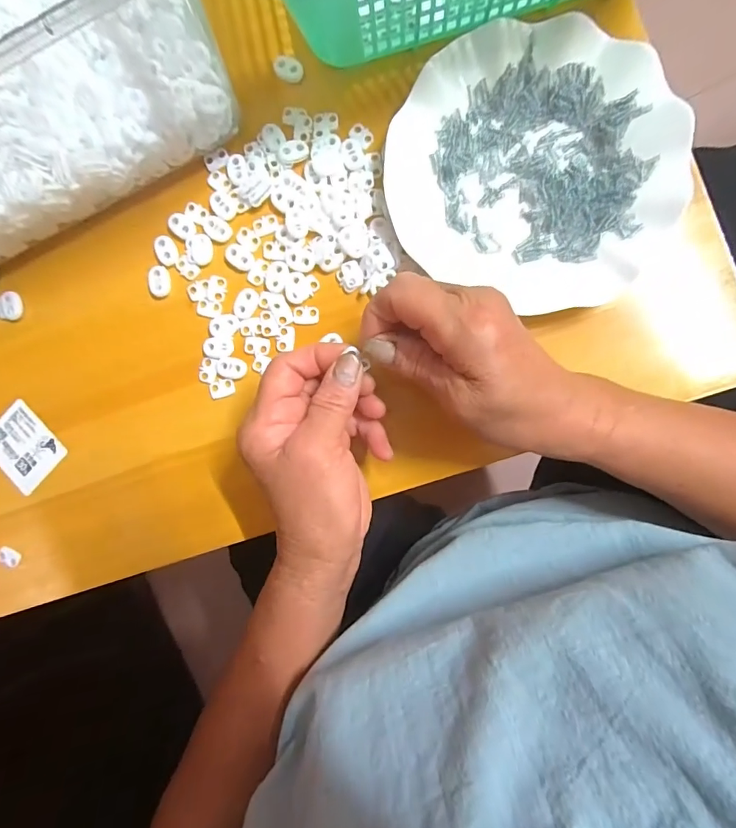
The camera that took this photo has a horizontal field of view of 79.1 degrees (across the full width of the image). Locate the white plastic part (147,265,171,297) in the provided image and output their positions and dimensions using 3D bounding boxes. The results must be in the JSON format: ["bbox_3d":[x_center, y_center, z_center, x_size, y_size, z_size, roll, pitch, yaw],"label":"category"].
[{"bbox_3d":[-0.154,-0.098,0.329,0.014,0.005,0.022,-3,88,6],"label":"white plastic part"}]

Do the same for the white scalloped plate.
[{"bbox_3d":[0.107,-0.162,0.292,0.180,0.022,0.169,0,88,6],"label":"white scalloped plate"}]

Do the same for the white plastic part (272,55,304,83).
[{"bbox_3d":[-0.059,-0.251,0.323,0.024,0.007,0.017,20,91,6],"label":"white plastic part"}]

